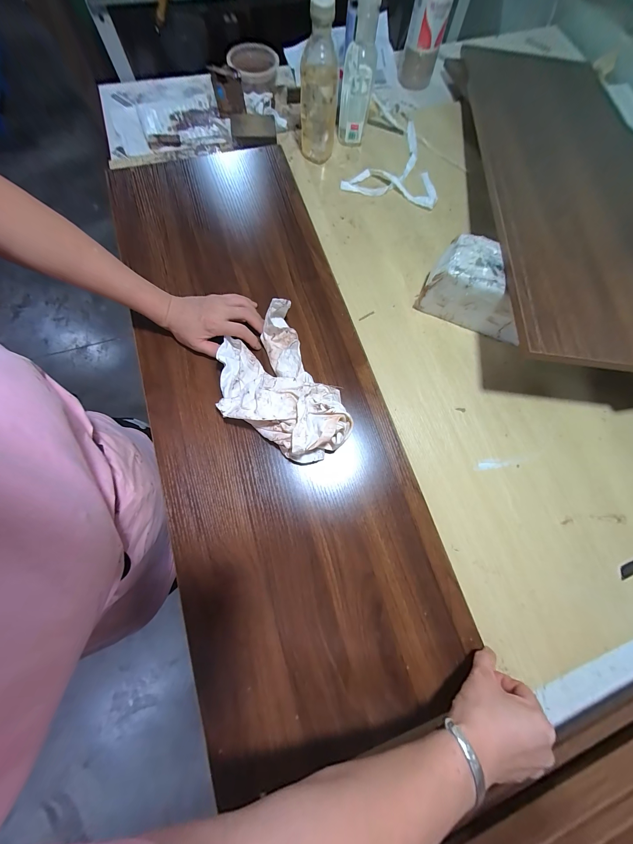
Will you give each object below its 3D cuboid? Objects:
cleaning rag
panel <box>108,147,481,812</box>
[{"bbox_3d":[-0.059,-0.051,0.389,0.155,0.049,0.235,-30,77,-10],"label":"cleaning rag"},{"bbox_3d":[-0.083,-0.066,0.423,0.352,0.025,0.946,-15,76,-6],"label":"panel"}]

